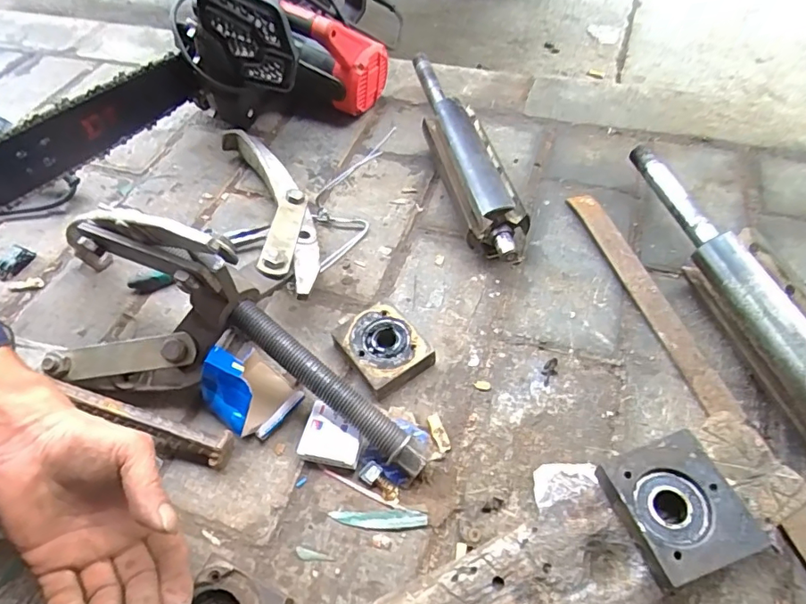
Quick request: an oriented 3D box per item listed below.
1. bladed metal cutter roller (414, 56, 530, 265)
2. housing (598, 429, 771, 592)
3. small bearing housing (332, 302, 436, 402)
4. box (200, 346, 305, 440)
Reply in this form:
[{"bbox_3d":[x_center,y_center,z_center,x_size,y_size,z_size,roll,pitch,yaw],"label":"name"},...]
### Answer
[{"bbox_3d":[0.070,-0.199,0.636,0.068,0.069,0.390,-11,54,-5],"label":"bladed metal cutter roller"},{"bbox_3d":[0.179,0.133,0.330,0.068,0.021,0.078,-18,58,-11],"label":"housing"},{"bbox_3d":[-0.020,0.045,0.491,0.065,0.027,0.083,-33,59,-19],"label":"small bearing housing"},{"bbox_3d":[-0.140,0.076,0.452,0.079,0.060,0.066,37,63,26],"label":"box"}]

